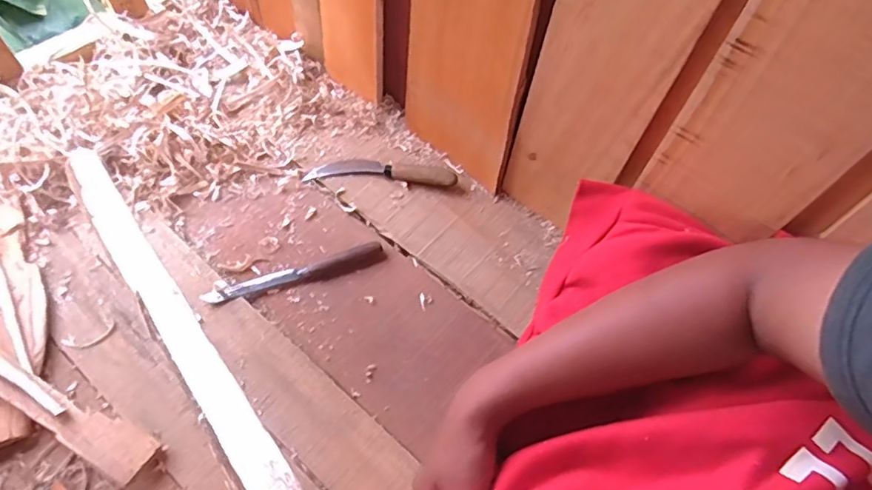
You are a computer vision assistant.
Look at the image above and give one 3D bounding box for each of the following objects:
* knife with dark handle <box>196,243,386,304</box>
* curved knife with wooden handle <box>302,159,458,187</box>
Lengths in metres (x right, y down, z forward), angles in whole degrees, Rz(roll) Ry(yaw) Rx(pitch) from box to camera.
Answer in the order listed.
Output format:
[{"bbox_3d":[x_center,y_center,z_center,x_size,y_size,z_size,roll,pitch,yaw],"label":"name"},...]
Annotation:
[{"bbox_3d":[-0.174,0.037,0.678,0.218,0.014,0.019,-16,61,-12],"label":"knife with dark handle"},{"bbox_3d":[-0.075,-0.107,0.757,0.204,0.025,0.045,3,59,-1],"label":"curved knife with wooden handle"}]

